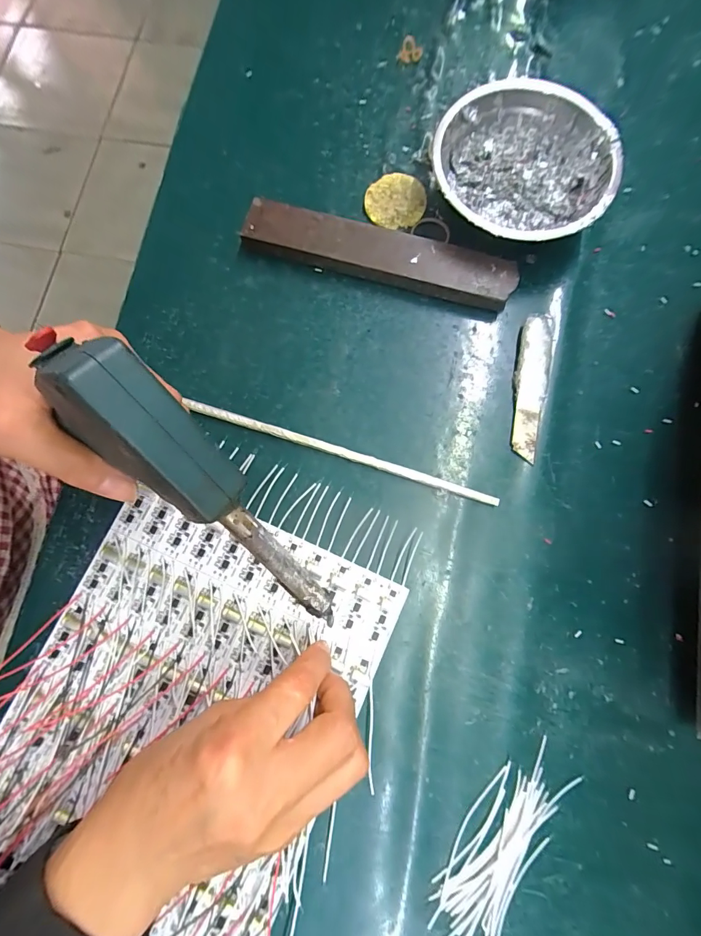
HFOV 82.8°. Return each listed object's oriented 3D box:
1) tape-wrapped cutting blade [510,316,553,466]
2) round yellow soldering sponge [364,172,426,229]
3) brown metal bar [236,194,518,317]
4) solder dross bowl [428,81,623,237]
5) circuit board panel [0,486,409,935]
[{"bbox_3d":[0.125,-0.056,0.274,0.022,0.009,0.099,10,80,3],"label":"tape-wrapped cutting blade"},{"bbox_3d":[0.034,-0.203,0.302,0.044,0.008,0.039,0,80,1],"label":"round yellow soldering sponge"},{"bbox_3d":[0.018,-0.157,0.289,0.200,0.017,0.036,17,80,4],"label":"brown metal bar"},{"bbox_3d":[0.119,-0.208,0.279,0.113,0.033,0.117,0,80,1],"label":"solder dross bowl"},{"bbox_3d":[-0.101,0.146,0.241,0.192,0.013,0.212,23,81,5],"label":"circuit board panel"}]

